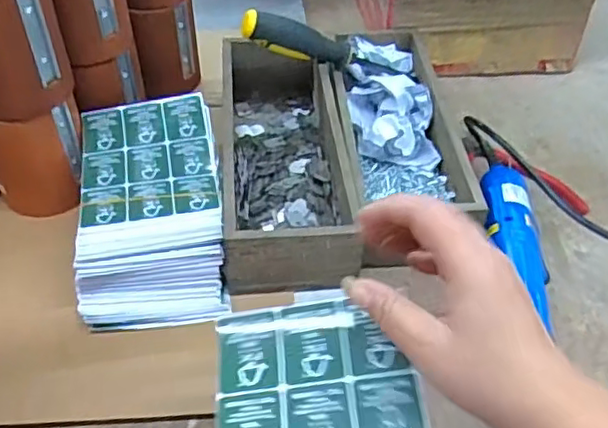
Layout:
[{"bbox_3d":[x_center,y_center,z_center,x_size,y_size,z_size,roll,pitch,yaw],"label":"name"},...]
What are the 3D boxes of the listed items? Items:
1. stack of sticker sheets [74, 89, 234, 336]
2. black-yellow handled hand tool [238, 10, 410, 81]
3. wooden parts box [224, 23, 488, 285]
[{"bbox_3d":[-0.122,-0.004,0.497,0.109,0.071,0.187,-6,46,-8],"label":"stack of sticker sheets"},{"bbox_3d":[0.022,-0.159,0.599,0.171,0.031,0.033,12,39,-29],"label":"black-yellow handled hand tool"},{"bbox_3d":[0.030,-0.069,0.570,0.202,0.070,0.312,-3,45,-5],"label":"wooden parts box"}]

